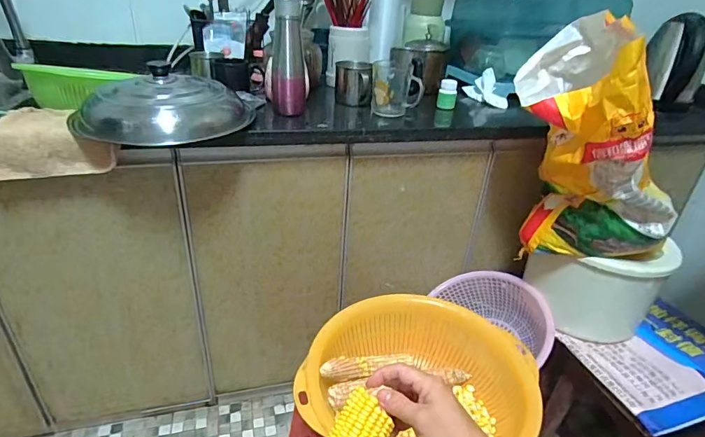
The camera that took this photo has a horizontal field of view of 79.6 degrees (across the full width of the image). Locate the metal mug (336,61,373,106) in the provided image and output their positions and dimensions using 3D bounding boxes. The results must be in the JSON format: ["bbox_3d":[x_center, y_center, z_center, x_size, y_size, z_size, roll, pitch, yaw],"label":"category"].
[{"bbox_3d":[0.003,-0.303,0.965,0.078,0.093,0.089,1,29,-5],"label":"metal mug"}]

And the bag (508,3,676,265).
[{"bbox_3d":[0.443,-0.121,0.795,0.301,0.427,0.203,27,36,35],"label":"bag"}]

